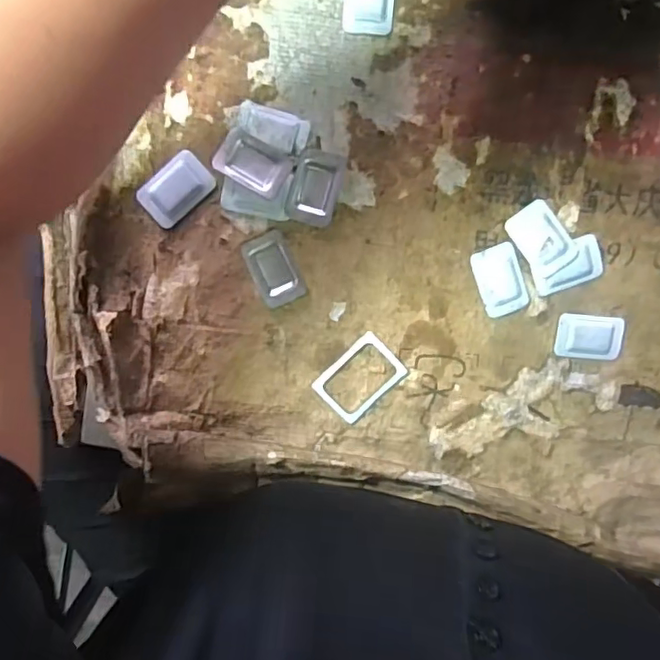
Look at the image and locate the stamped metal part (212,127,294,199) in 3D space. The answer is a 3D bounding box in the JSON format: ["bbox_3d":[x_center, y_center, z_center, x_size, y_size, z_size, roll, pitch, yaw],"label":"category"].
[{"bbox_3d":[-0.043,-0.092,0.313,0.039,0.010,0.027,29,96,-6],"label":"stamped metal part"}]

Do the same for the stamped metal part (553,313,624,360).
[{"bbox_3d":[0.156,0.005,0.340,0.039,0.004,0.026,6,98,-3],"label":"stamped metal part"}]

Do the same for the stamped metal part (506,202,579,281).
[{"bbox_3d":[0.121,-0.051,0.325,0.027,0.007,0.041,-39,97,4],"label":"stamped metal part"}]

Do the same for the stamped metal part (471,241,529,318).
[{"bbox_3d":[0.100,-0.029,0.331,0.026,0.004,0.040,-20,98,1],"label":"stamped metal part"}]

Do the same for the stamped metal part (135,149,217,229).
[{"bbox_3d":[-0.086,-0.078,0.316,0.040,0.005,0.026,-41,97,4],"label":"stamped metal part"}]

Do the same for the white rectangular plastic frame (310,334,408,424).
[{"bbox_3d":[0.018,0.029,0.339,0.049,0.004,0.036,-43,97,4],"label":"white rectangular plastic frame"}]

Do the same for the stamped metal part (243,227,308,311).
[{"bbox_3d":[-0.032,-0.034,0.326,0.025,0.004,0.042,-24,98,2],"label":"stamped metal part"}]

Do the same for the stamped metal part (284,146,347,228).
[{"bbox_3d":[-0.008,-0.080,0.318,0.027,0.006,0.041,16,97,-4],"label":"stamped metal part"}]

